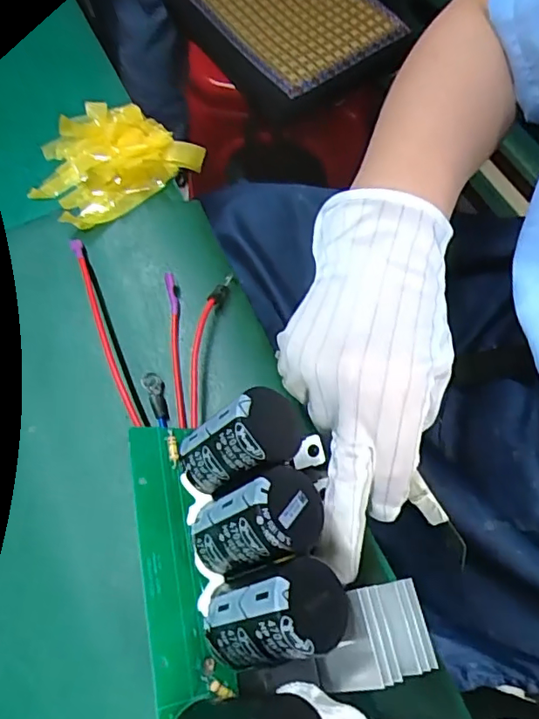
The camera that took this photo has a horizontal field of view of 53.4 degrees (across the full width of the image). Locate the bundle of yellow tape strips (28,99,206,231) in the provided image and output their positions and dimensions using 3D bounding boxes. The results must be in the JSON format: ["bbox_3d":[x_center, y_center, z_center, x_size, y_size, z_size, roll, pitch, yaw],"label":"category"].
[{"bbox_3d":[-0.118,-0.148,0.383,0.105,0.029,0.087,-42,73,-14],"label":"bundle of yellow tape strips"}]

